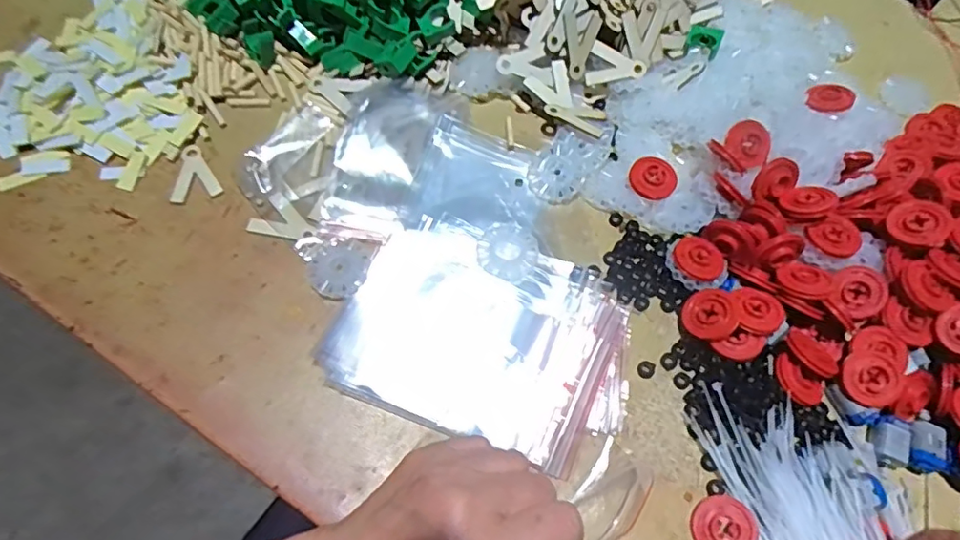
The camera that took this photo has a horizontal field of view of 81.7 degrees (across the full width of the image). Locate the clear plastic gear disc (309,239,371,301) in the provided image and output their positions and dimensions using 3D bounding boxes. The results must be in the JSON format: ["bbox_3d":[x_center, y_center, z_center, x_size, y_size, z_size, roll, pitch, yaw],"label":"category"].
[{"bbox_3d":[-0.089,-0.002,0.348,0.037,0.004,0.039,2,66,-4],"label":"clear plastic gear disc"}]

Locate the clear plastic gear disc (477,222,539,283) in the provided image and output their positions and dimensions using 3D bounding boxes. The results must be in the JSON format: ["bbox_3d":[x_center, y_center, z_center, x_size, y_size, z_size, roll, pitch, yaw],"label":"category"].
[{"bbox_3d":[0.018,-0.013,0.359,0.037,0.005,0.039,2,66,-4],"label":"clear plastic gear disc"}]

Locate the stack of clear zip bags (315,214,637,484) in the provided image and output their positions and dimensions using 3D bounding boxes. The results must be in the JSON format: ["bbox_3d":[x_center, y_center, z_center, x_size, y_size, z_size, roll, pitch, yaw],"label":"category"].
[{"bbox_3d":[0.006,0.038,0.333,0.173,0.010,0.123,21,66,5],"label":"stack of clear zip bags"}]

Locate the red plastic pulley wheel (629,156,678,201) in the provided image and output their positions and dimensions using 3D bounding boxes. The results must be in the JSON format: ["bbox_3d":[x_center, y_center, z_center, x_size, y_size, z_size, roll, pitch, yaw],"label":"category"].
[{"bbox_3d":[0.120,-0.063,0.388,0.031,0.012,0.030,2,66,-4],"label":"red plastic pulley wheel"}]

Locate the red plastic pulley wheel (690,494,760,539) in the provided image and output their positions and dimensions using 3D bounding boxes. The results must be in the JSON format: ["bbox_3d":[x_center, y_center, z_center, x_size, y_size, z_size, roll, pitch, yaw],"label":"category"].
[{"bbox_3d":[0.133,0.141,0.303,0.033,0.009,0.033,14,74,25],"label":"red plastic pulley wheel"}]

